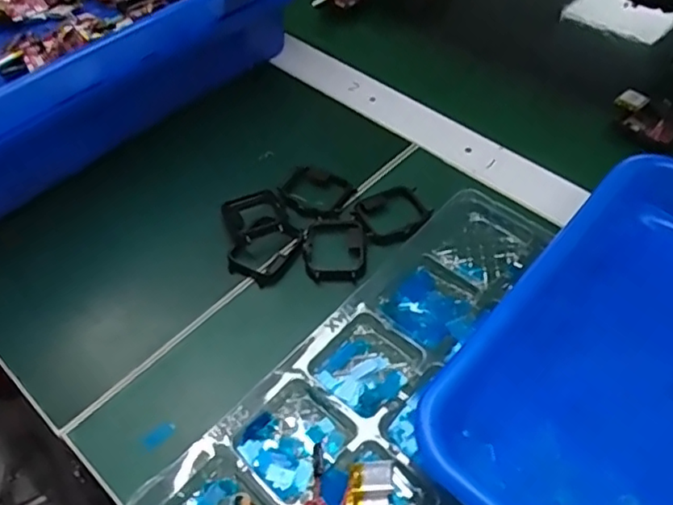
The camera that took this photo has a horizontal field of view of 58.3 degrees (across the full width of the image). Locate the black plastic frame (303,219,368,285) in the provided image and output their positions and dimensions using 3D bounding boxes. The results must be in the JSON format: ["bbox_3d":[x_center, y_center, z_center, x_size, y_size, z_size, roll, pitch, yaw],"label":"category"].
[{"bbox_3d":[-0.001,-0.002,0.371,0.039,0.009,0.045,1,48,3],"label":"black plastic frame"}]

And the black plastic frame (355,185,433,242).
[{"bbox_3d":[0.036,-0.026,0.386,0.044,0.006,0.044,-22,51,-16],"label":"black plastic frame"}]

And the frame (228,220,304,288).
[{"bbox_3d":[-0.043,-0.003,0.373,0.036,0.021,0.045,26,54,24],"label":"frame"}]

